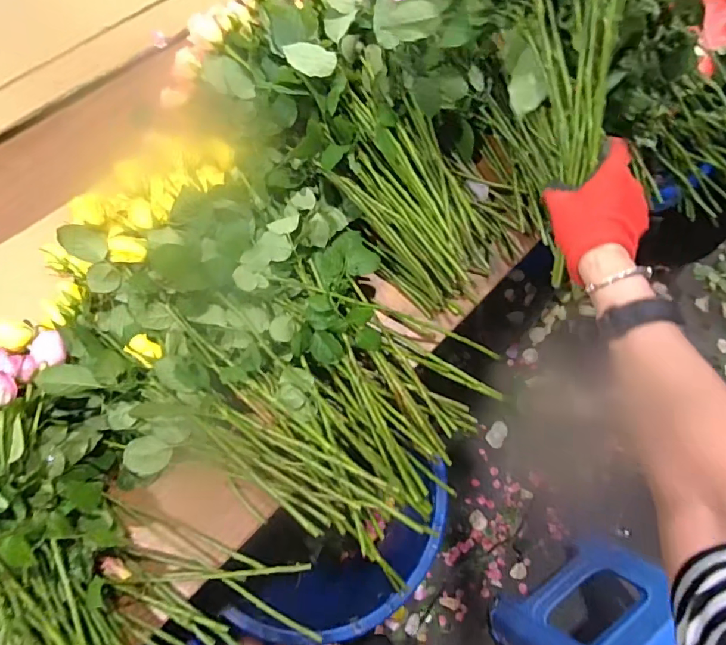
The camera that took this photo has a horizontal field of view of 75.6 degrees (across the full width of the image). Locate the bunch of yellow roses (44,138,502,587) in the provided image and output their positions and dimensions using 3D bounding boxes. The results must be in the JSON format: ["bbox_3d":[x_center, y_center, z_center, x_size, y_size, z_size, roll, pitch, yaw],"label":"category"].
[{"bbox_3d":[-0.119,0.021,0.605,0.561,0.156,0.373,32,74,8],"label":"bunch of yellow roses"}]

